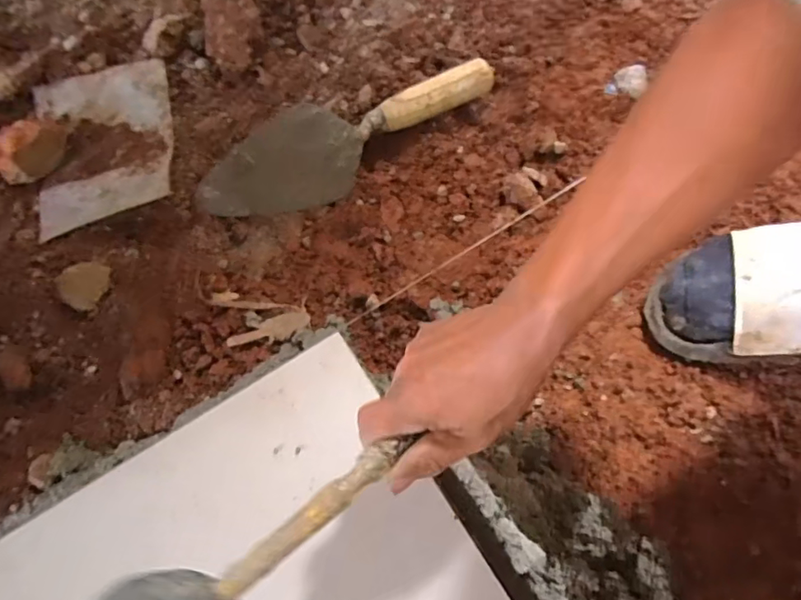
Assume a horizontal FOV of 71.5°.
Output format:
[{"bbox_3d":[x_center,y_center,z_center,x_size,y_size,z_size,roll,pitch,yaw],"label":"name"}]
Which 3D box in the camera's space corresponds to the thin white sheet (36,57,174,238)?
[{"bbox_3d":[-0.299,-0.164,0.557,0.136,0.028,0.197,-16,70,-4],"label":"thin white sheet"}]

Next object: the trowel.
[{"bbox_3d":[-0.048,-0.148,0.526,0.294,0.065,0.059,-23,71,-7],"label":"trowel"}]

